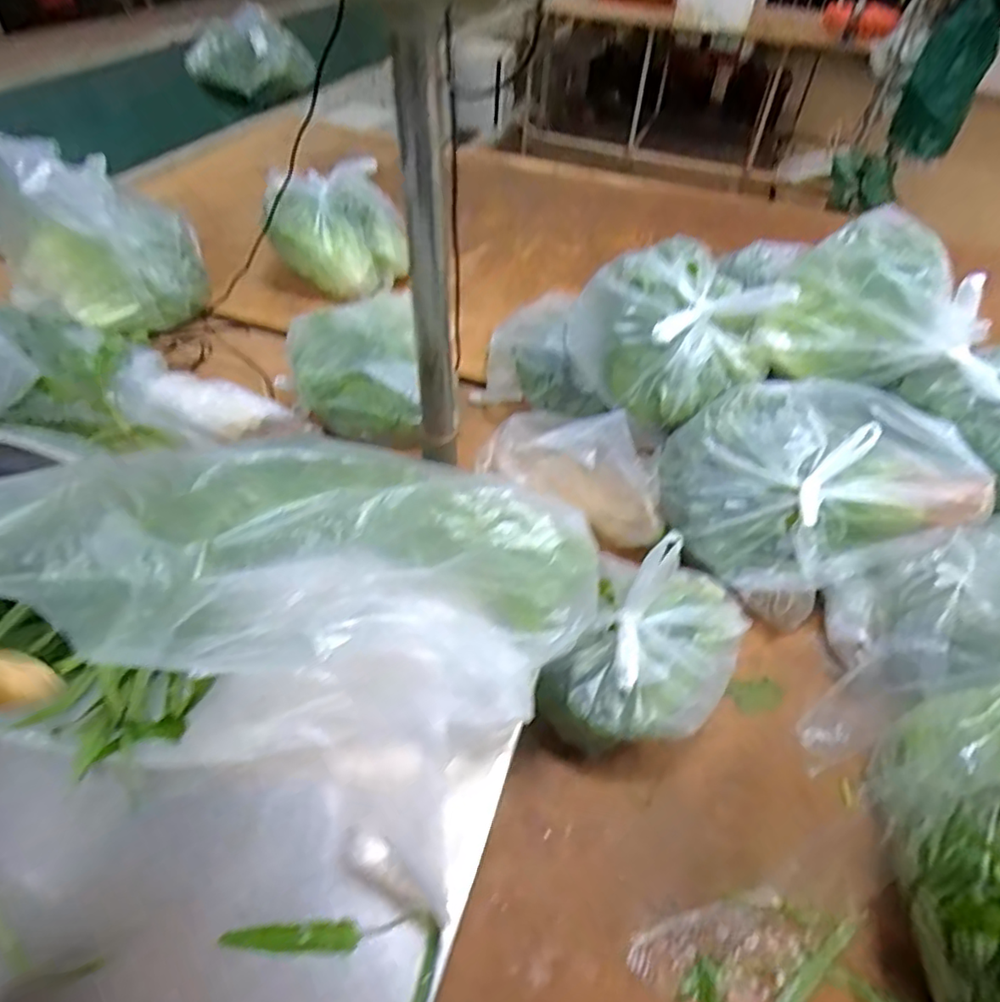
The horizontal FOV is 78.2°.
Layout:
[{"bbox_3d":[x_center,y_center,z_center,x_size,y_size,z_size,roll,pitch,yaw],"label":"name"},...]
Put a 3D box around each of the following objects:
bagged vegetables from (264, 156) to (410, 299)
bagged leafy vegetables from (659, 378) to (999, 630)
[{"bbox_3d":[-0.284,-0.463,1.084,0.214,0.188,0.164,-20,53,-22],"label":"bagged vegetables"},{"bbox_3d":[0.339,-0.011,0.694,0.273,0.173,0.216,-4,48,-9],"label":"bagged leafy vegetables"}]

